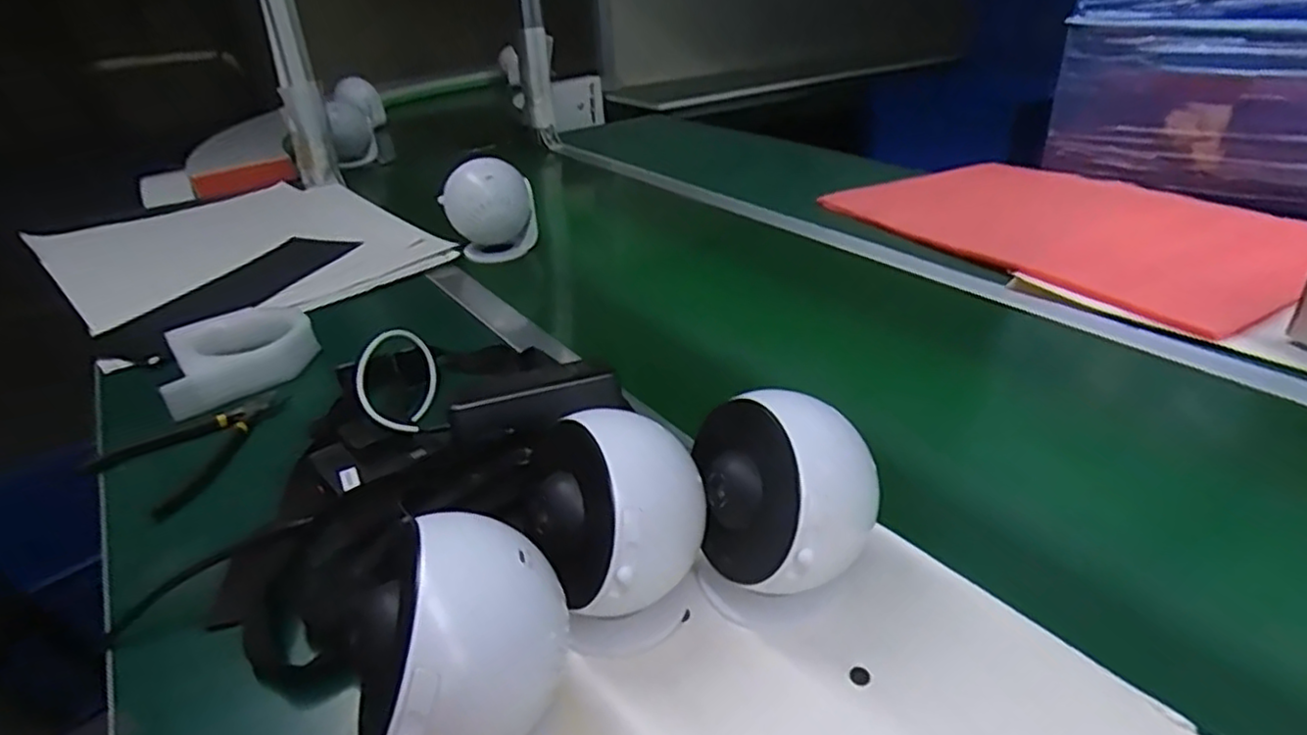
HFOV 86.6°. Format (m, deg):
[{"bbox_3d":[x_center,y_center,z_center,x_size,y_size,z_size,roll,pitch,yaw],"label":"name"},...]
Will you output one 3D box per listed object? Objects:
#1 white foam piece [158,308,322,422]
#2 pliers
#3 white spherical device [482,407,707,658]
[{"bbox_3d":[-0.394,-0.013,0.666,0.129,0.037,0.139,-19,34,-25],"label":"white foam piece"},{"bbox_3d":[-0.366,0.062,0.572,0.101,0.016,0.138,14,34,26],"label":"pliers"},{"bbox_3d":[-0.023,0.090,0.374,0.079,0.119,0.083,18,36,31],"label":"white spherical device"}]

